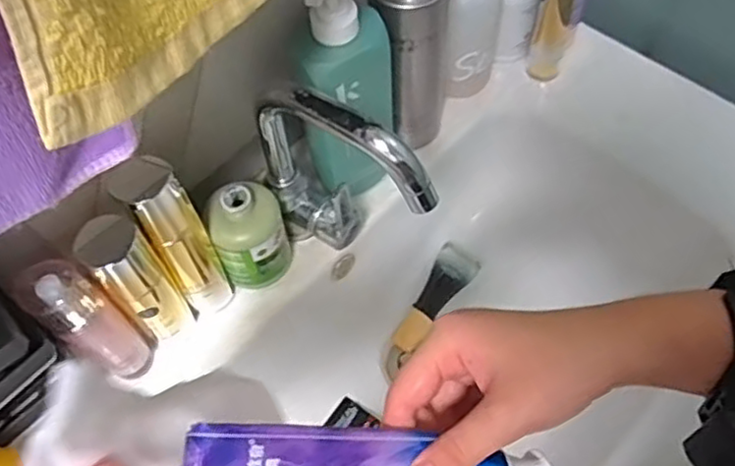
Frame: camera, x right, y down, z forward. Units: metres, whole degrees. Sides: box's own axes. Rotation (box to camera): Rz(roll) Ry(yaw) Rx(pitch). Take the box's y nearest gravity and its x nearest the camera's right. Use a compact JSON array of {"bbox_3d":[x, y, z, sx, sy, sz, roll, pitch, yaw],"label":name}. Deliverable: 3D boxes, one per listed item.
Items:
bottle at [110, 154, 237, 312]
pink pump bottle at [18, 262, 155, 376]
[{"bbox_3d":[-0.157,0.008,0.573,0.044,0.194,0.049,-25,63,-9],"label":"bottle"},{"bbox_3d":[-0.220,0.076,0.545,0.043,0.164,0.043,-42,67,-17],"label":"pink pump bottle"}]

